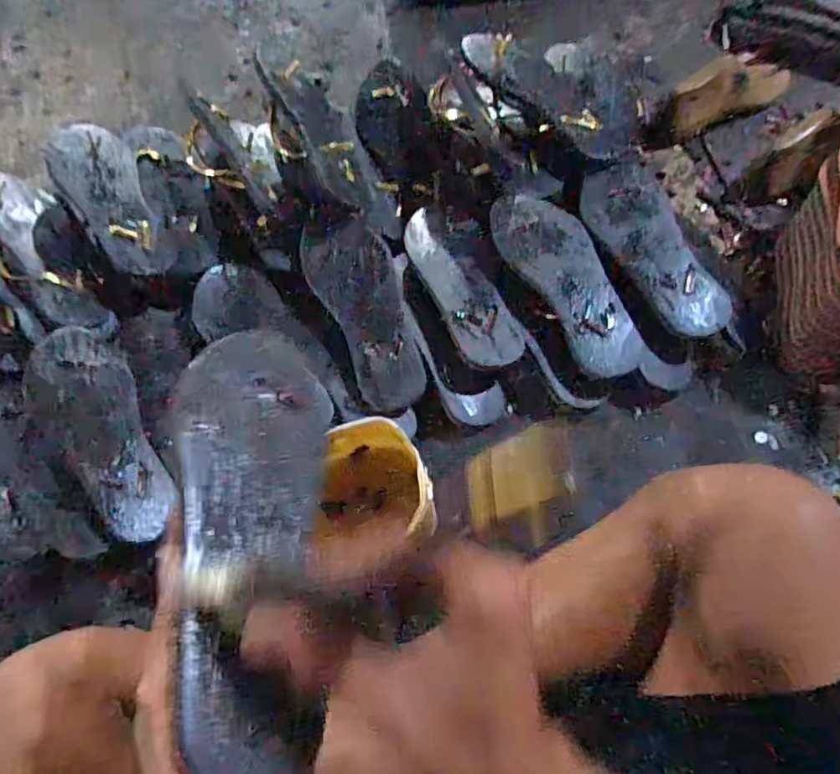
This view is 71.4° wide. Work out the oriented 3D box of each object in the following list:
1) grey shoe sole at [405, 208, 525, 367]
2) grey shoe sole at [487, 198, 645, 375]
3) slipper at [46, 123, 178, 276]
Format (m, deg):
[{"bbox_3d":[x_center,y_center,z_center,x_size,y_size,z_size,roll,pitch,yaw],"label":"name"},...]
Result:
[{"bbox_3d":[0.044,-0.120,0.669,0.074,0.025,0.239,-20,66,-6],"label":"grey shoe sole"},{"bbox_3d":[0.164,-0.123,0.653,0.087,0.033,0.240,-26,67,-8],"label":"grey shoe sole"},{"bbox_3d":[-0.375,-0.220,0.702,0.092,0.040,0.231,-17,70,-38],"label":"slipper"}]

